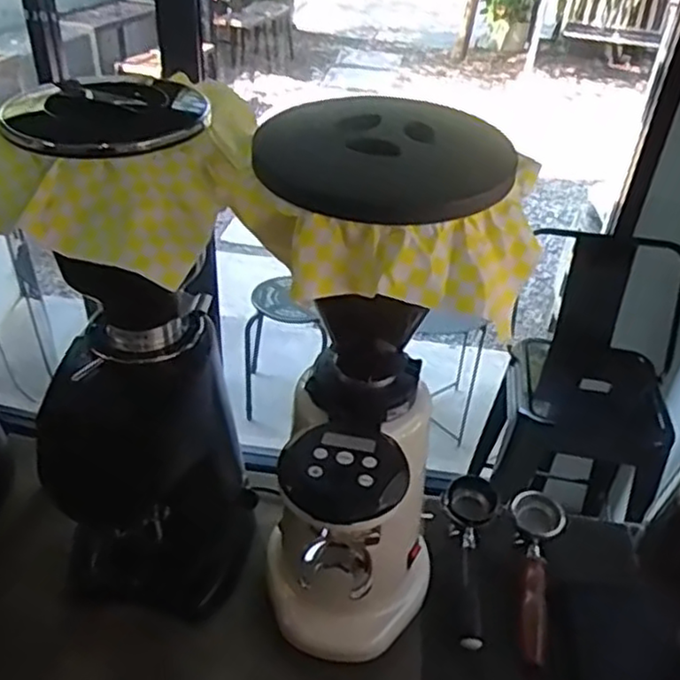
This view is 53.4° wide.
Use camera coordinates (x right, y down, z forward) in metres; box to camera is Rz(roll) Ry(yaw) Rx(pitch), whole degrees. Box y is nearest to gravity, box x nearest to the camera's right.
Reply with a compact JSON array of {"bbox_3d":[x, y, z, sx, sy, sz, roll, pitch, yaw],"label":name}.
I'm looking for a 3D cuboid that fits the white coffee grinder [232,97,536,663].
[{"bbox_3d":[0.021,0.106,0.660,0.218,0.591,0.199,3,37,-2],"label":"white coffee grinder"}]

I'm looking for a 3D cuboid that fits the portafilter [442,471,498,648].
[{"bbox_3d":[0.170,0.291,0.896,0.072,0.051,0.234,7,53,5],"label":"portafilter"}]

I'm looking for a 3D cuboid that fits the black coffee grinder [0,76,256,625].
[{"bbox_3d":[-0.226,0.052,0.731,0.240,0.562,0.239,6,37,2],"label":"black coffee grinder"}]

